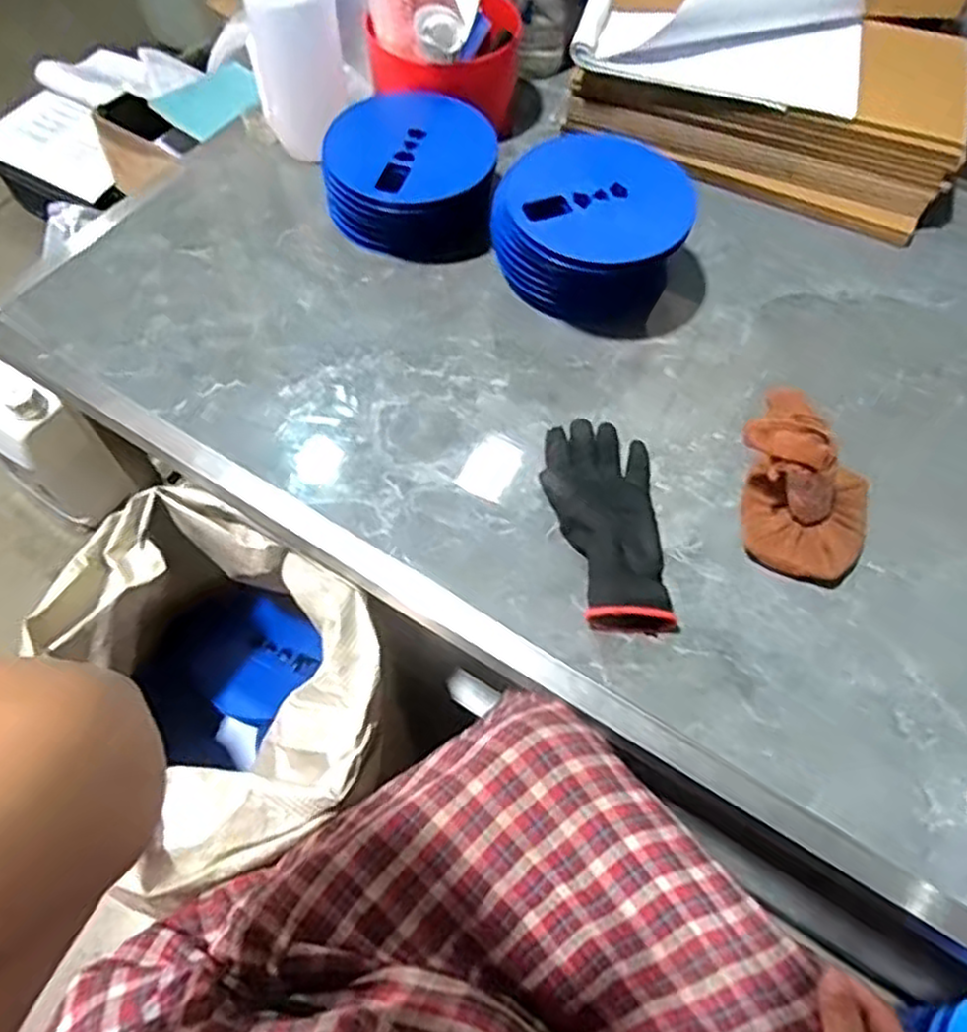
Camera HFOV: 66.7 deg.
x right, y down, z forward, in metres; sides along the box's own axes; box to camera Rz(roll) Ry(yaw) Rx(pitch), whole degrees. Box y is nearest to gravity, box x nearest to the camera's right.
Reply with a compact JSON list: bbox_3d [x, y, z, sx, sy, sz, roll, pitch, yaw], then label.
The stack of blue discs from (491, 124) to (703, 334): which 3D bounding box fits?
[{"bbox_3d":[0.107,-0.276,0.731,0.178,0.116,0.157,18,63,8],"label":"stack of blue discs"}]

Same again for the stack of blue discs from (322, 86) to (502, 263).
[{"bbox_3d":[-0.071,-0.353,0.779,0.165,0.098,0.187,5,62,0],"label":"stack of blue discs"}]

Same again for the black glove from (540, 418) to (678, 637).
[{"bbox_3d":[0.103,-0.002,0.616,0.093,0.044,0.193,0,62,-1],"label":"black glove"}]

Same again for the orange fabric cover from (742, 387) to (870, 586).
[{"bbox_3d":[0.262,-0.018,0.586,0.126,0.113,0.104,12,62,6],"label":"orange fabric cover"}]

